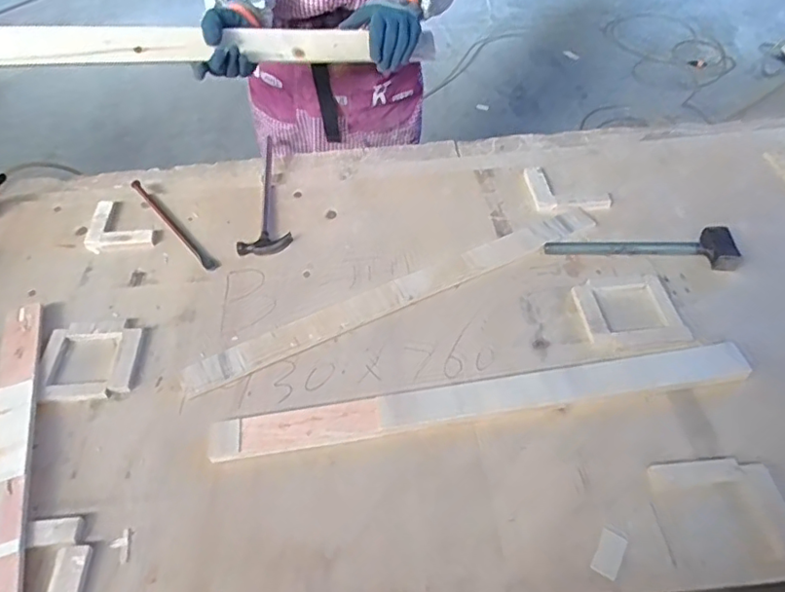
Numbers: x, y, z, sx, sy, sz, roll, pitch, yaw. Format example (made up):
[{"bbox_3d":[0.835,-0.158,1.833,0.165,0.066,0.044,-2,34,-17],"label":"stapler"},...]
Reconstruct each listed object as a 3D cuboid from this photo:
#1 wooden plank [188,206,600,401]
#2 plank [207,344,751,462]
[{"bbox_3d":[0.018,-0.010,0.957,0.758,0.021,0.059,-21,51,-15],"label":"wooden plank"},{"bbox_3d":[0.129,0.146,0.803,0.774,0.030,0.051,-8,49,-3],"label":"plank"}]

